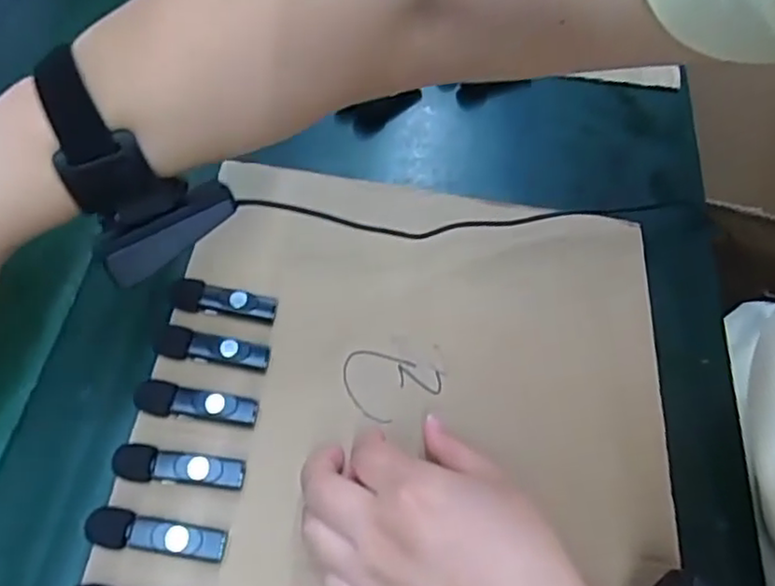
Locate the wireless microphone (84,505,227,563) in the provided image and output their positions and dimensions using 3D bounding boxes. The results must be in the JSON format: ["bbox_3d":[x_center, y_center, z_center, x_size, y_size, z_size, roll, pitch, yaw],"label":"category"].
[{"bbox_3d":[-0.113,0.118,0.321,0.067,0.014,0.019,7,58,3],"label":"wireless microphone"}]

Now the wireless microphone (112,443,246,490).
[{"bbox_3d":[-0.108,0.091,0.339,0.064,0.014,0.017,4,58,1],"label":"wireless microphone"}]

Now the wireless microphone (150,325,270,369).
[{"bbox_3d":[-0.101,0.032,0.376,0.066,0.015,0.017,7,58,3],"label":"wireless microphone"}]

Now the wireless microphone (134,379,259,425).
[{"bbox_3d":[-0.104,0.060,0.357,0.064,0.014,0.017,4,58,1],"label":"wireless microphone"}]

